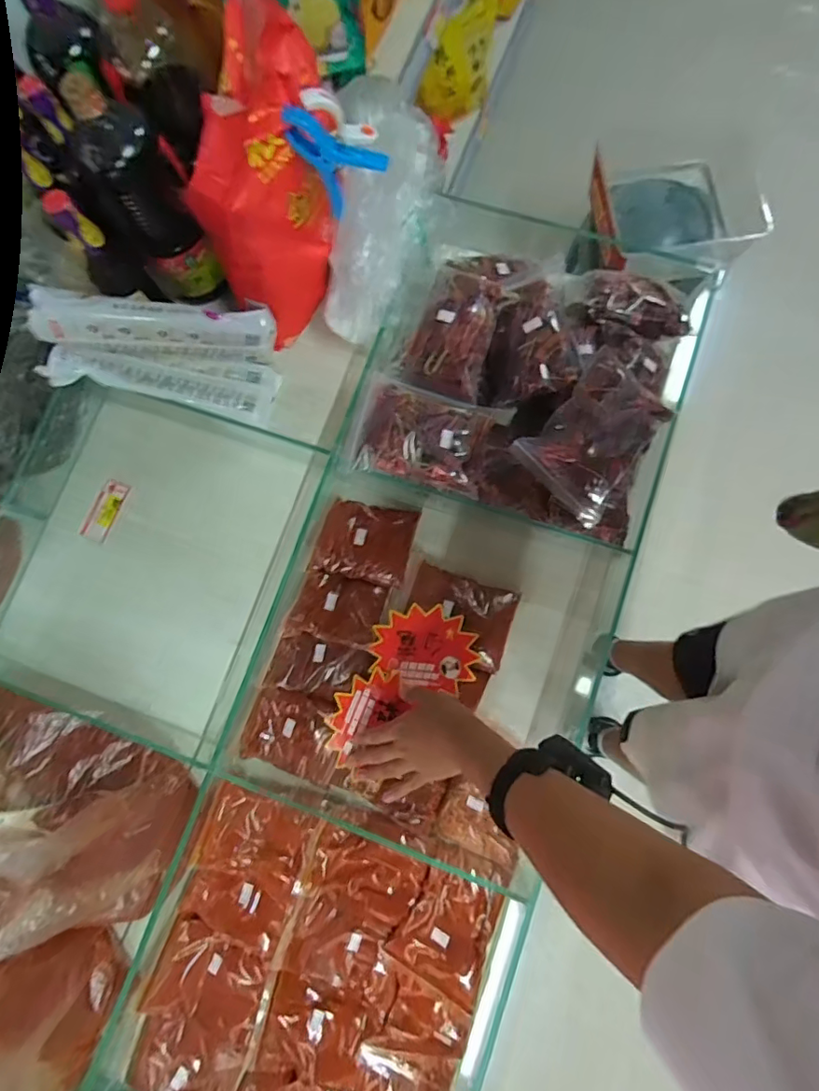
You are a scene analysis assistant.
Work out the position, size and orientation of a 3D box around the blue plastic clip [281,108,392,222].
[{"bbox_3d":[-0.078,-0.428,0.591,0.104,0.105,0.027,5,81,4],"label":"blue plastic clip"}]

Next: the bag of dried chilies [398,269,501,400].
[{"bbox_3d":[0.059,-0.282,0.672,0.095,0.054,0.167,16,81,6],"label":"bag of dried chilies"}]

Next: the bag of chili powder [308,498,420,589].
[{"bbox_3d":[-0.059,-0.009,0.704,0.122,0.015,0.106,12,81,6],"label":"bag of chili powder"}]

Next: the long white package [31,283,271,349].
[{"bbox_3d":[-0.319,-0.286,0.670,0.277,0.059,0.038,-3,76,-17],"label":"long white package"}]

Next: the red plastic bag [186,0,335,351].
[{"bbox_3d":[-0.158,-0.428,0.639,0.132,0.294,0.193,34,84,8],"label":"red plastic bag"}]

